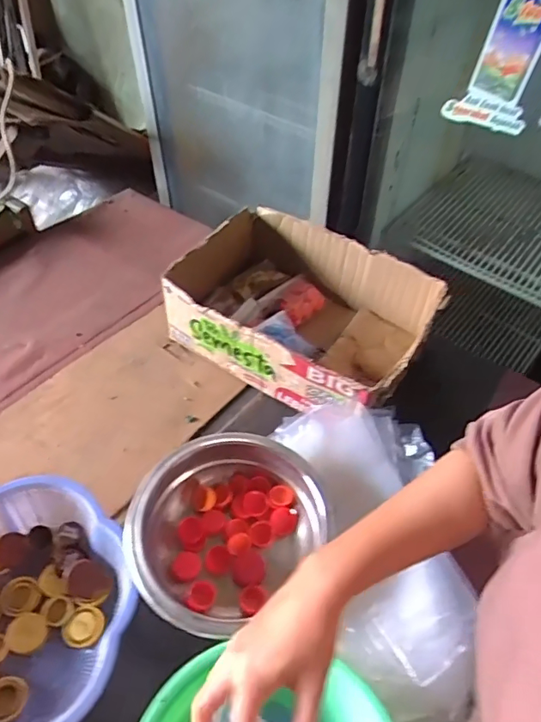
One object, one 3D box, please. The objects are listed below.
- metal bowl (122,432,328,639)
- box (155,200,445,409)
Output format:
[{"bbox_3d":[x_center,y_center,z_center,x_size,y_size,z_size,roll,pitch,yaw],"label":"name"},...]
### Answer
[{"bbox_3d":[-0.046,0.199,0.594,0.225,0.082,0.212,1,50,-2],"label":"metal bowl"},{"bbox_3d":[0.056,-0.082,0.810,0.379,0.134,0.282,27,54,19],"label":"box"}]

